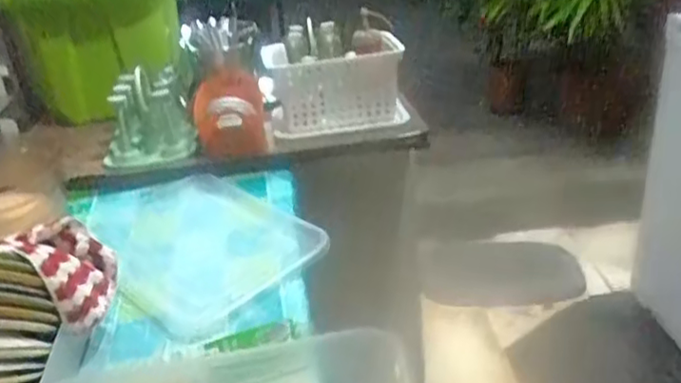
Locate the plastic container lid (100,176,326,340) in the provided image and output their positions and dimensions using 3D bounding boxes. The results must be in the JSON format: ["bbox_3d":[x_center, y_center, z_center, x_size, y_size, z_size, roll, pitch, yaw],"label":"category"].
[{"bbox_3d":[-0.224,0.069,0.976,0.247,0.023,0.385,-34,40,-30],"label":"plastic container lid"}]

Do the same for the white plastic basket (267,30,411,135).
[{"bbox_3d":[-0.008,-0.187,1.183,0.226,0.159,0.155,-6,27,-5],"label":"white plastic basket"}]

